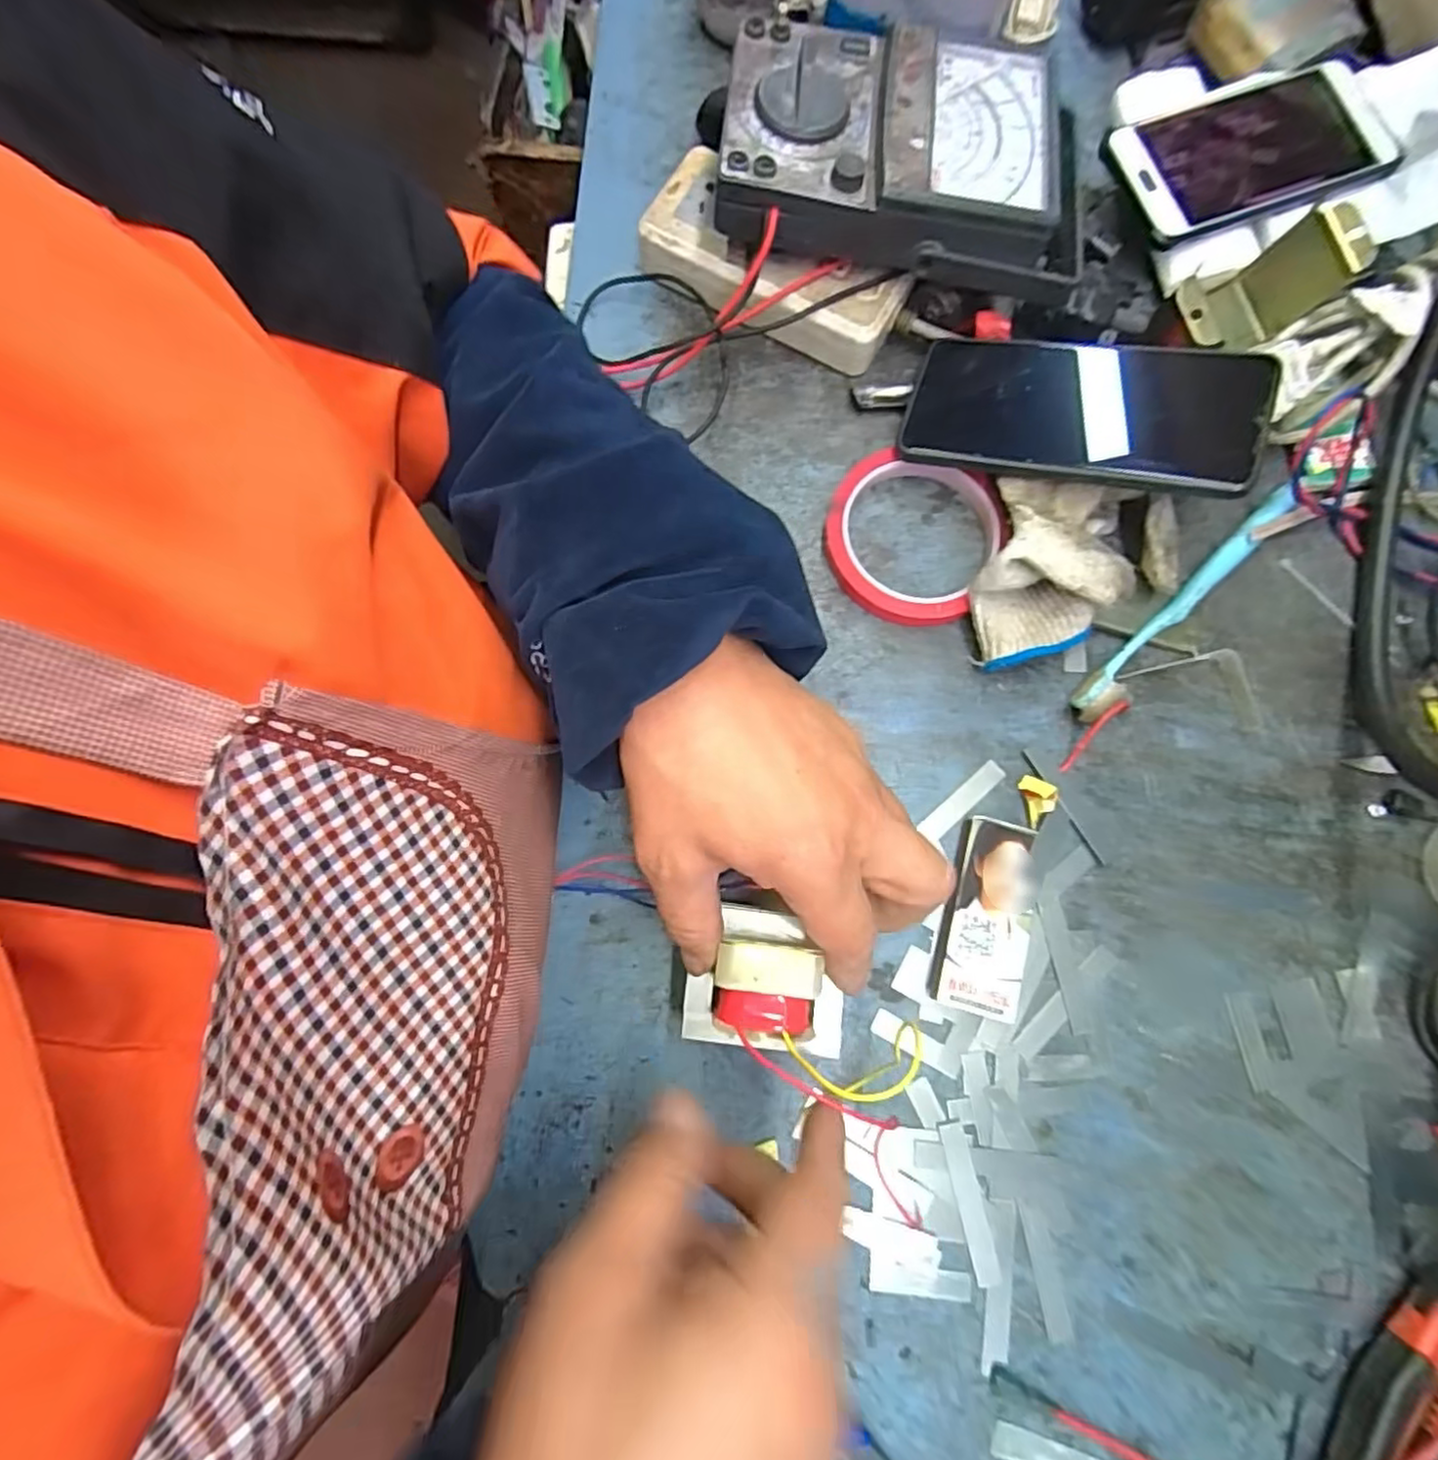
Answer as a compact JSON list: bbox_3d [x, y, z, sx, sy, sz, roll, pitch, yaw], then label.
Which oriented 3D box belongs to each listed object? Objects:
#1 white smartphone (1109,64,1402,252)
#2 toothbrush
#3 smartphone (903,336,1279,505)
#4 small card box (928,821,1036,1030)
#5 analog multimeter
[{"bbox_3d":[0.300,-0.325,0.374,0.147,0.007,0.077,-18,79,-3],"label":"white smartphone"},{"bbox_3d":[0.244,-0.064,0.350,0.171,0.017,0.020,-42,81,-7],"label":"toothbrush"},{"bbox_3d":[0.178,-0.161,0.337,0.163,0.013,0.080,18,77,23],"label":"smartphone"},{"bbox_3d":[0.129,0.088,0.321,0.040,0.015,0.089,17,79,4],"label":"small card box"},{"bbox_3d":[0.097,-0.297,0.347,0.183,0.048,0.112,6,79,1],"label":"analog multimeter"}]

